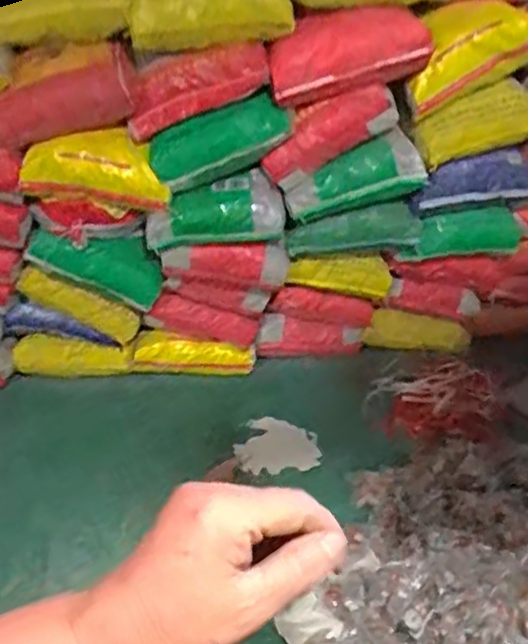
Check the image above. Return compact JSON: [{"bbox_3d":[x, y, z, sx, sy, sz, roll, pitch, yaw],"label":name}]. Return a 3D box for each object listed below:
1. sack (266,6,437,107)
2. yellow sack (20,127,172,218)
[{"bbox_3d":[0.194,-0.617,1.499,0.364,0.169,0.088,-13,34,2],"label":"sack"},{"bbox_3d":[-0.421,-0.388,1.652,0.359,0.183,0.152,4,33,6],"label":"yellow sack"}]

